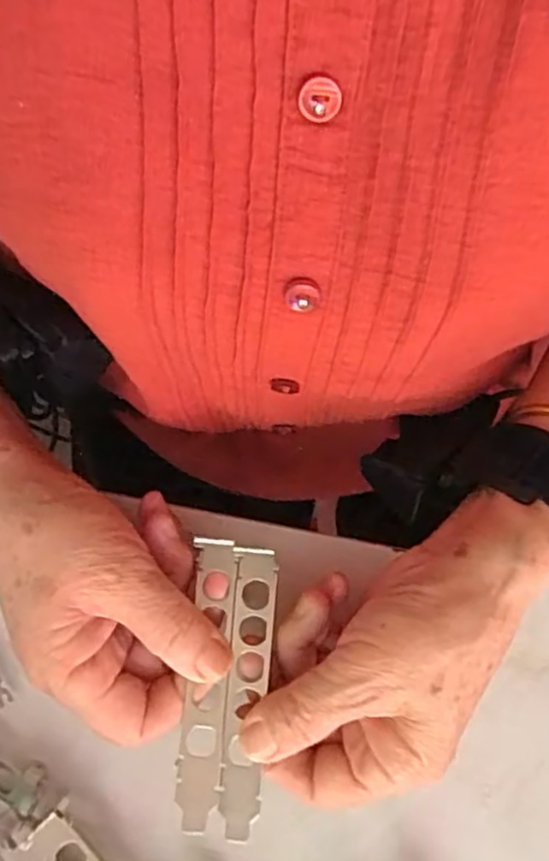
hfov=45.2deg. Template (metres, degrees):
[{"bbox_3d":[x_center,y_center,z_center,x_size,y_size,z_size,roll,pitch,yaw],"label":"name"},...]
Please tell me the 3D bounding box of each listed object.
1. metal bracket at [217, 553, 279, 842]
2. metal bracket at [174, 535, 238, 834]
[{"bbox_3d":[-0.012,0.113,0.289,0.020,0.004,0.119,5,77,0],"label":"metal bracket"},{"bbox_3d":[-0.030,0.109,0.290,0.019,0.004,0.120,5,77,0],"label":"metal bracket"}]

